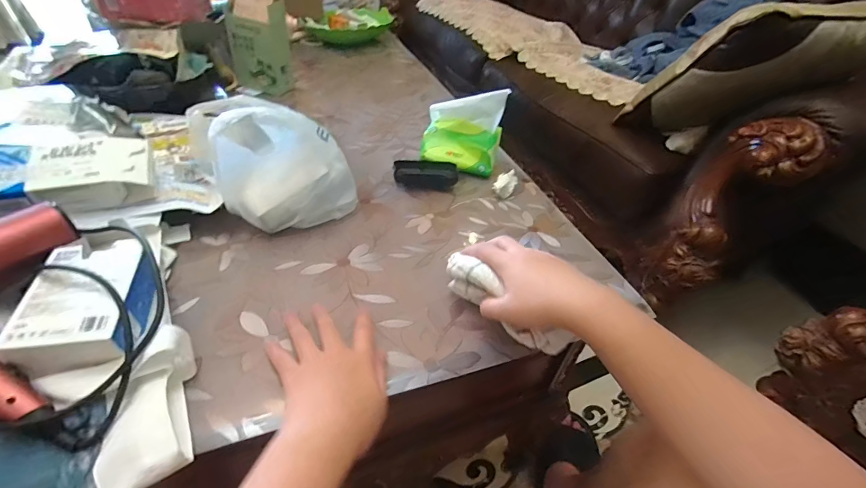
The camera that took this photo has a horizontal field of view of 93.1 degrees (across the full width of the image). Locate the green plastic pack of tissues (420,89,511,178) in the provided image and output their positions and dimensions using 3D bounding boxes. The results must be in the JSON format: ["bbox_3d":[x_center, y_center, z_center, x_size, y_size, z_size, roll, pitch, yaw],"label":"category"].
[{"bbox_3d":[0.054,-0.202,0.721,0.133,0.126,0.066,11,42,3],"label":"green plastic pack of tissues"}]

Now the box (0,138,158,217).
[{"bbox_3d":[-0.452,-0.087,0.518,0.171,0.045,0.104,-8,57,-21],"label":"box"}]

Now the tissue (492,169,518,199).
[{"bbox_3d":[0.124,-0.103,0.698,0.029,0.032,0.047,22,44,15],"label":"tissue"}]

